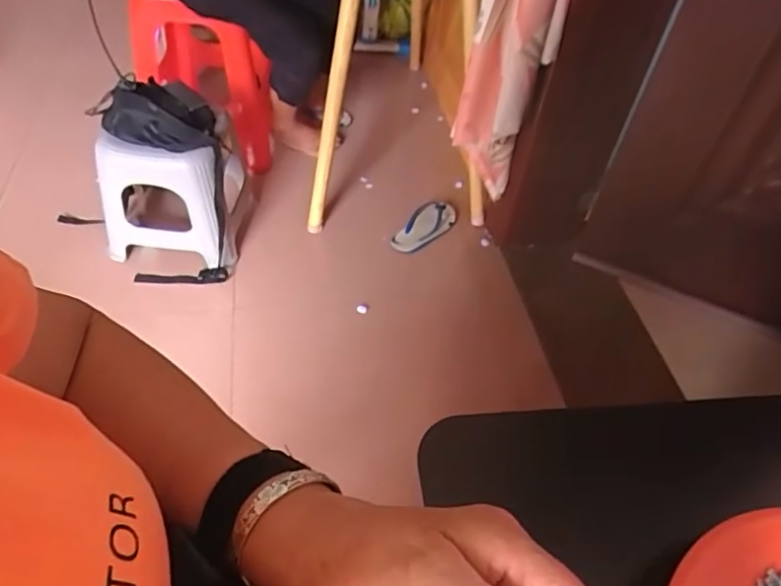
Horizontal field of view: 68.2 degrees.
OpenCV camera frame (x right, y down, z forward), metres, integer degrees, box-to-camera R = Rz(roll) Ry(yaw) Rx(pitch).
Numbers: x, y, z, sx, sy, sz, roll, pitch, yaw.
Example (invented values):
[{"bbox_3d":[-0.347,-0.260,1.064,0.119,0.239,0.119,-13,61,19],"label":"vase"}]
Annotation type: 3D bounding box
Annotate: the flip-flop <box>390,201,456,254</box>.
[{"bbox_3d":[0.092,-0.188,1.625,0.211,0.038,0.112,-39,62,-17],"label":"flip-flop"}]

